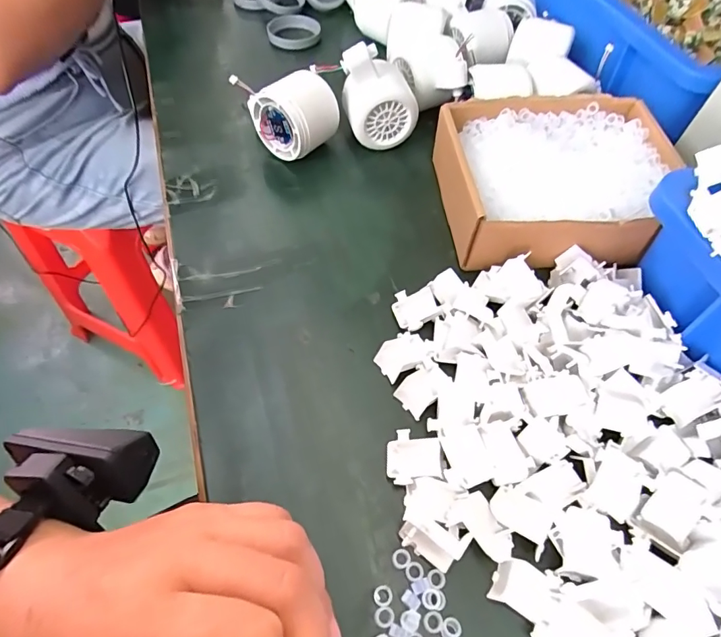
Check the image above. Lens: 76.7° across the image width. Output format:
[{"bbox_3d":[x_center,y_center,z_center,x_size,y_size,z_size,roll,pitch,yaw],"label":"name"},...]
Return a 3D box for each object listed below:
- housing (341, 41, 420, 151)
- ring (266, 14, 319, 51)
[{"bbox_3d":[0.014,-0.187,0.390,0.049,0.083,0.048,-25,61,-17],"label":"housing"},{"bbox_3d":[-0.075,-0.325,0.517,0.059,0.009,0.063,1,57,-1],"label":"ring"}]

